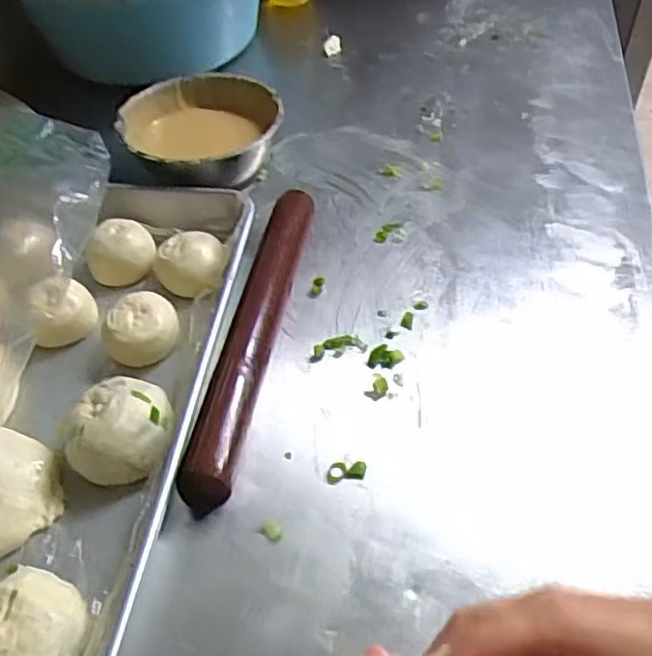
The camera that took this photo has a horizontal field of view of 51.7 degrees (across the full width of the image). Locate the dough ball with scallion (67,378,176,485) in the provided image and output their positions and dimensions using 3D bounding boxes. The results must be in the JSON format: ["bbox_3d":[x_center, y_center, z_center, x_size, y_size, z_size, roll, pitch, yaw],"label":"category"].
[{"bbox_3d":[-0.147,0.074,0.488,0.065,0.049,0.065,-1,48,1],"label":"dough ball with scallion"}]

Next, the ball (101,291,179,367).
[{"bbox_3d":[-0.154,0.000,0.558,0.061,0.032,0.054,-19,50,-14],"label":"ball"}]

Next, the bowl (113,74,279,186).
[{"bbox_3d":[-0.130,-0.205,0.728,0.163,0.065,0.168,-1,48,1],"label":"bowl"}]

